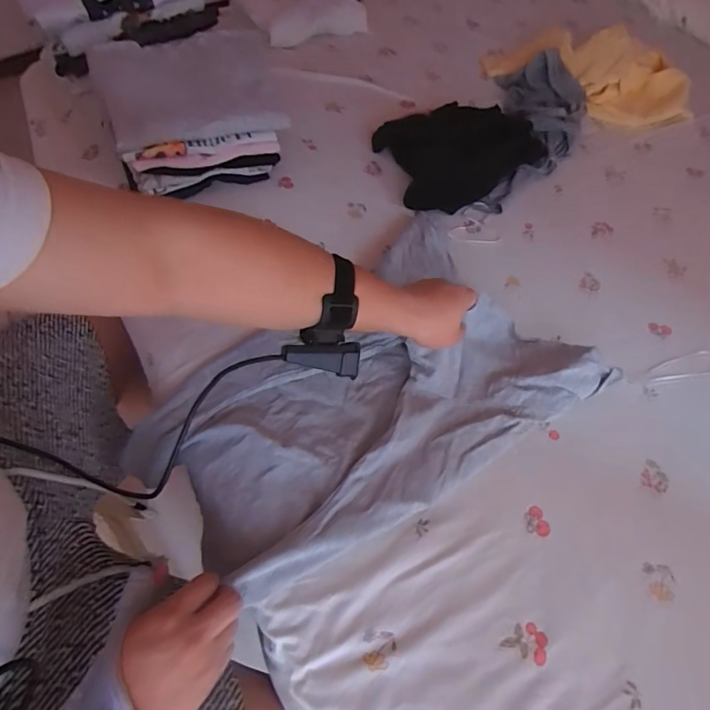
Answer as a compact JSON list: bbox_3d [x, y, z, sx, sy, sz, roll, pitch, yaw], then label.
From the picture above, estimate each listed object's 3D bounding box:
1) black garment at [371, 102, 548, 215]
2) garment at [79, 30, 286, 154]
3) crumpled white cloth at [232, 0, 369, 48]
[{"bbox_3d":[0.174,-0.341,0.733,0.246,0.062,0.189,-19,60,-13],"label":"black garment"},{"bbox_3d":[-0.235,-0.401,0.669,0.272,0.056,0.222,-20,60,-13],"label":"garment"},{"bbox_3d":[-0.115,-0.725,0.952,0.255,0.089,0.203,-16,61,-9],"label":"crumpled white cloth"}]

